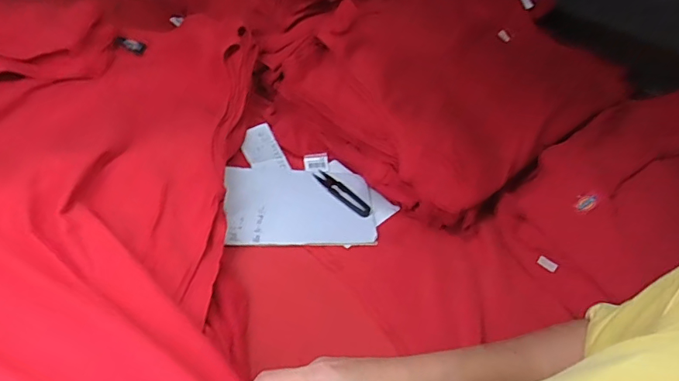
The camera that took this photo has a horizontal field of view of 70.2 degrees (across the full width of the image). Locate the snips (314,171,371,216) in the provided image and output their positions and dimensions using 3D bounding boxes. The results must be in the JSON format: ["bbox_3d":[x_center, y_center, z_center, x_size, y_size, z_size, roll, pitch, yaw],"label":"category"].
[{"bbox_3d":[0.003,0.002,0.648,0.024,0.005,0.099,-29,53,-32],"label":"snips"}]

